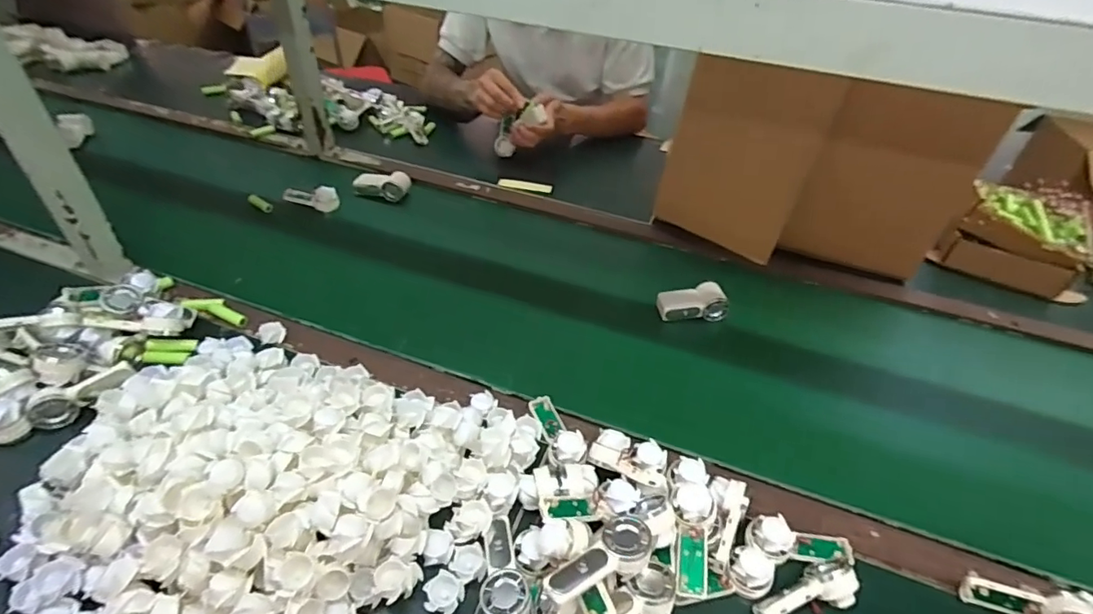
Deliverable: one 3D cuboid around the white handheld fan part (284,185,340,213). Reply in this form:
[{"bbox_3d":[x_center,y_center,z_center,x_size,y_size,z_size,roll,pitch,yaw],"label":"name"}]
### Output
[{"bbox_3d":[-0.406,-0.192,0.910,0.088,0.040,0.037,11,42,9],"label":"white handheld fan part"}]

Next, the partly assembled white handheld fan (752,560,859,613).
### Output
[{"bbox_3d":[0.223,0.246,0.443,0.091,0.027,0.039,-17,45,-22],"label":"partly assembled white handheld fan"}]

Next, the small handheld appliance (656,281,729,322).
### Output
[{"bbox_3d":[0.206,-0.007,0.739,0.096,0.028,0.050,-7,42,-11],"label":"small handheld appliance"}]

